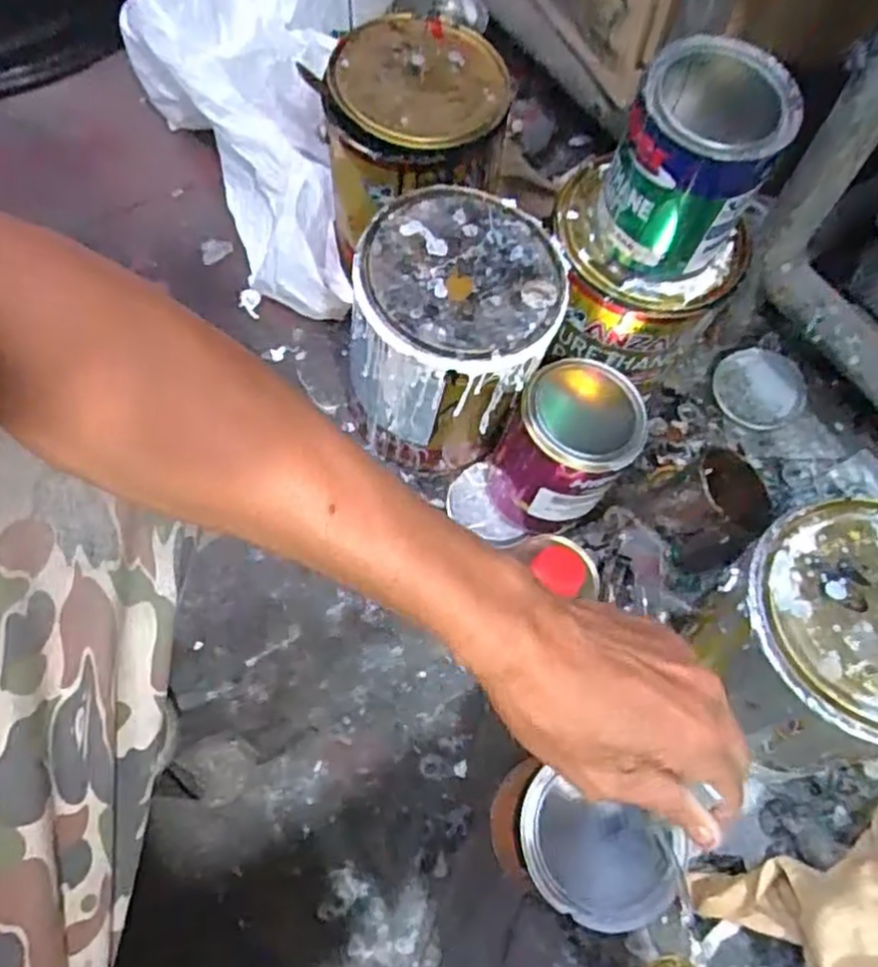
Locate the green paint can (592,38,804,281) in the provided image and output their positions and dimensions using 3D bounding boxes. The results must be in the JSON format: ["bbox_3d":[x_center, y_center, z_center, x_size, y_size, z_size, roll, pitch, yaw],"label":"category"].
[{"bbox_3d":[0.182,-0.228,0.526,0.097,0.131,0.095,1,65,-3],"label":"green paint can"}]

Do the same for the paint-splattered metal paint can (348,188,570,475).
[{"bbox_3d":[0.016,-0.128,0.620,0.151,0.170,0.161,15,65,4],"label":"paint-splattered metal paint can"}]

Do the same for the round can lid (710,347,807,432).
[{"bbox_3d":[0.338,-0.101,0.767,0.089,0.010,0.090,1,67,-2],"label":"round can lid"}]

